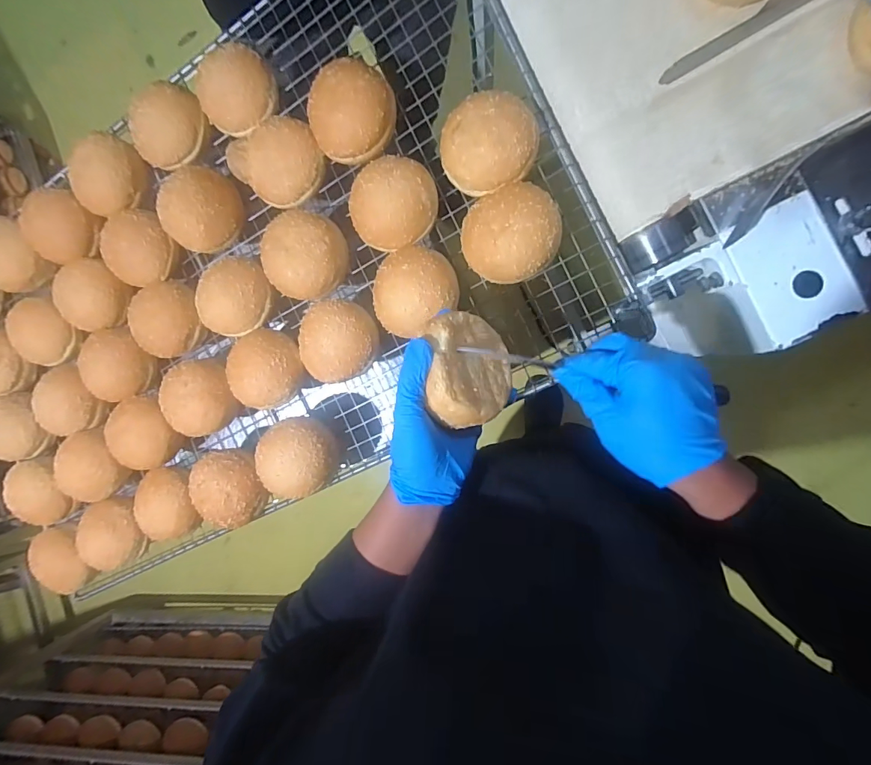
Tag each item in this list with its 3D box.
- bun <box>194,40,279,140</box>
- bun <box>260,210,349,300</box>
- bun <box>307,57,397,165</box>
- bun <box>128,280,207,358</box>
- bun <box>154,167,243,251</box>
[{"bbox_3d":[-0.223,-0.326,0.490,0.087,0.037,0.088,0,92,8],"label":"bun"},{"bbox_3d":[-0.149,-0.141,0.487,0.088,0.039,0.090,0,92,8],"label":"bun"},{"bbox_3d":[-0.090,-0.284,0.454,0.088,0.042,0.086,0,92,8],"label":"bun"},{"bbox_3d":[-0.334,-0.078,0.537,0.082,0.039,0.088,0,92,8],"label":"bun"},{"bbox_3d":[-0.278,-0.204,0.514,0.080,0.043,0.090,36,96,5],"label":"bun"}]

